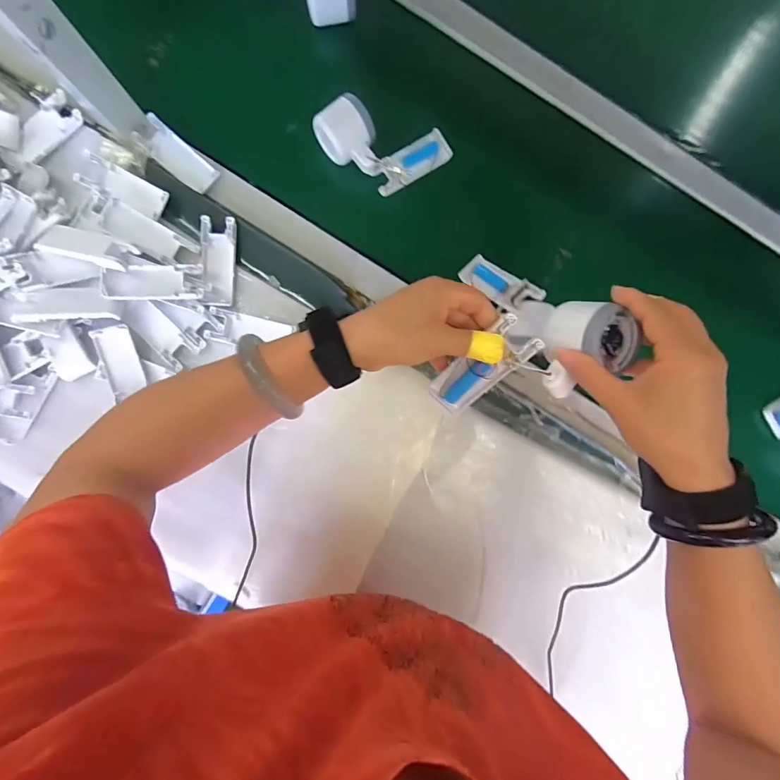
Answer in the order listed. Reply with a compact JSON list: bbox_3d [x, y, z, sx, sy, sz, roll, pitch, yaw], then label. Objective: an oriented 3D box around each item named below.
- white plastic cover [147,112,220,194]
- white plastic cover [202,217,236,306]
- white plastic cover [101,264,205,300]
[{"bbox_3d":[-0.261,-0.285,0.504,0.109,0.007,0.040,42,87,-1],"label":"white plastic cover"},{"bbox_3d":[-0.208,-0.154,0.496,0.039,0.014,0.106,2,88,-3],"label":"white plastic cover"},{"bbox_3d":[-0.270,-0.121,0.471,0.099,0.017,0.038,-9,89,-19],"label":"white plastic cover"}]

